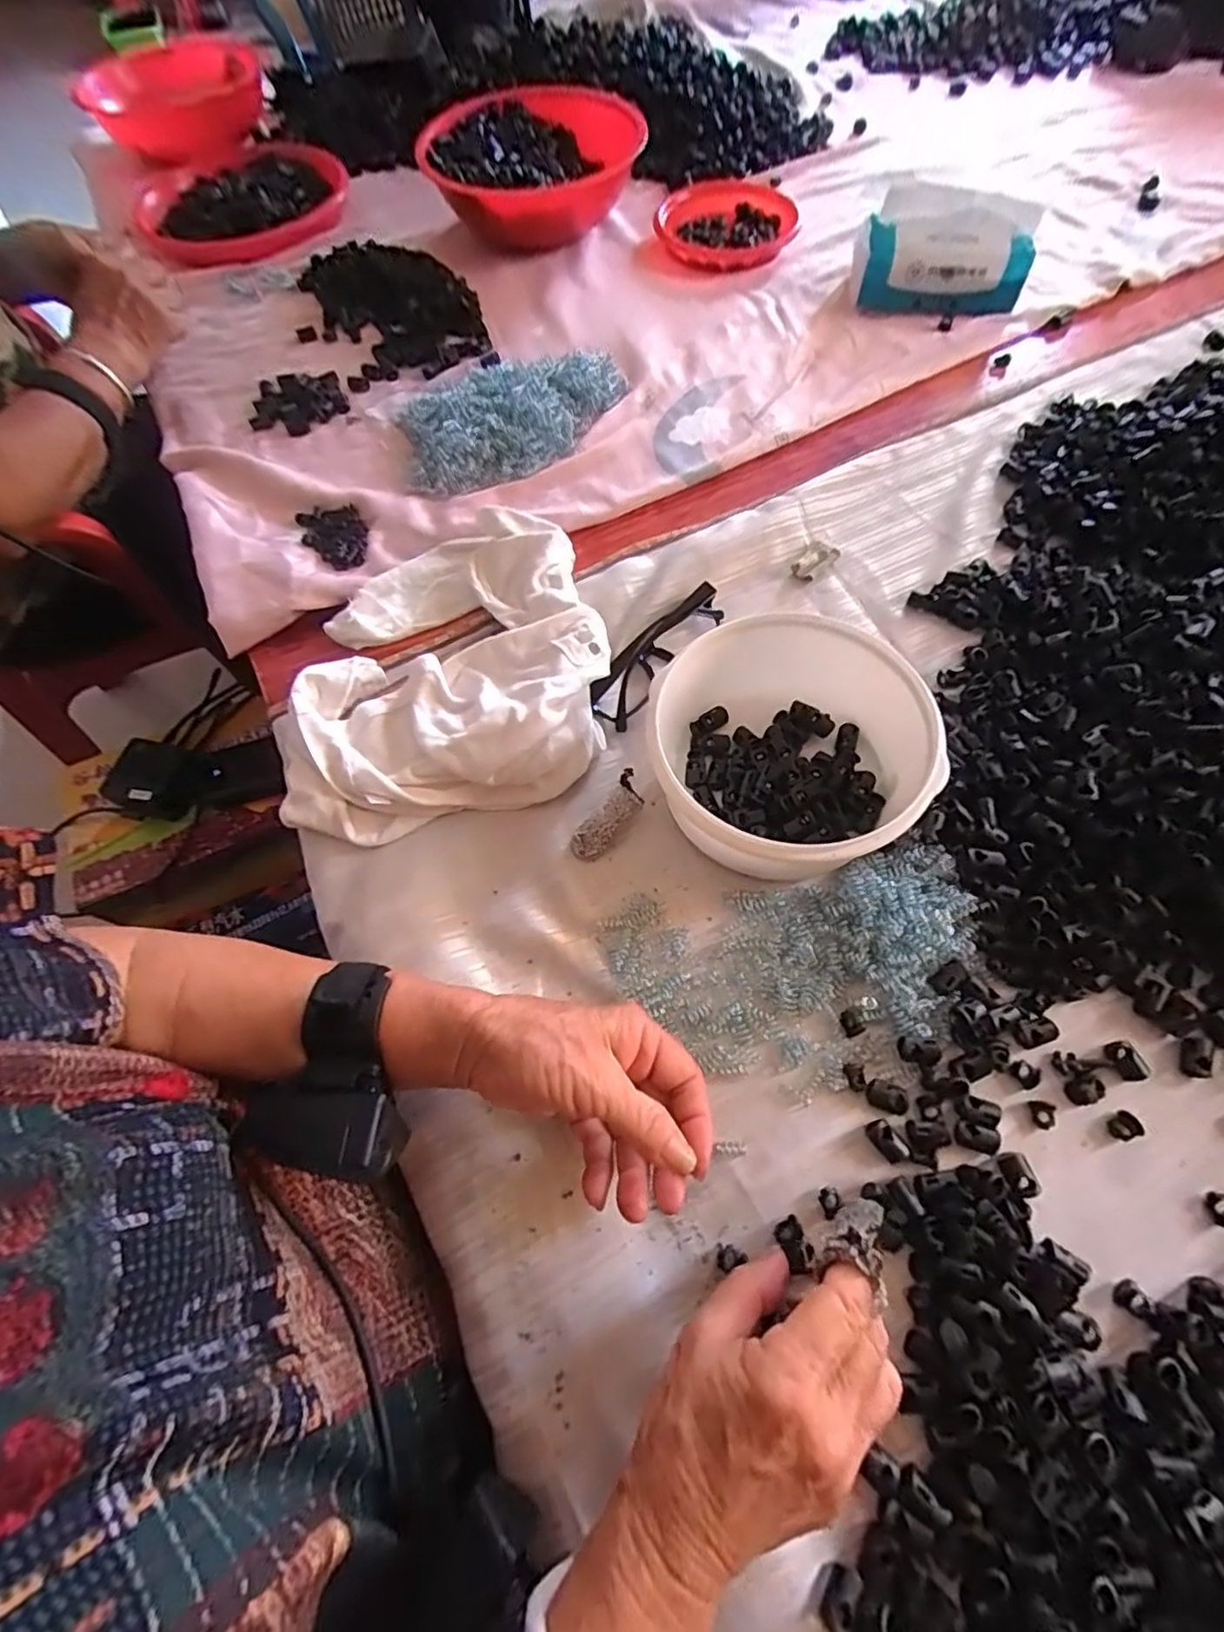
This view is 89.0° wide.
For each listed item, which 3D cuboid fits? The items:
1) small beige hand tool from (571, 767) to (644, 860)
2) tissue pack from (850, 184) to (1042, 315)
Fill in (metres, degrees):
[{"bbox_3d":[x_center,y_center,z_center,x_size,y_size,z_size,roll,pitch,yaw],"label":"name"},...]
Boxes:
[{"bbox_3d":[-0.001,0.001,0.405,0.021,0.016,0.062,35,70,19],"label":"small beige hand tool"},{"bbox_3d":[0.319,-0.542,0.604,0.158,0.074,0.083,12,64,10],"label":"tissue pack"}]

